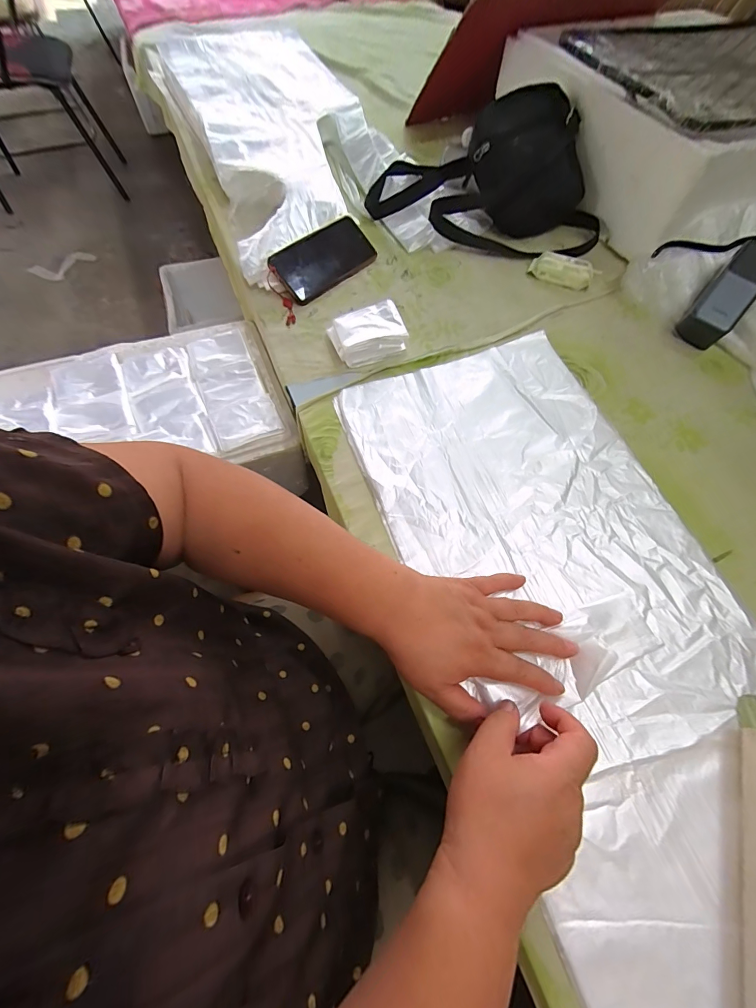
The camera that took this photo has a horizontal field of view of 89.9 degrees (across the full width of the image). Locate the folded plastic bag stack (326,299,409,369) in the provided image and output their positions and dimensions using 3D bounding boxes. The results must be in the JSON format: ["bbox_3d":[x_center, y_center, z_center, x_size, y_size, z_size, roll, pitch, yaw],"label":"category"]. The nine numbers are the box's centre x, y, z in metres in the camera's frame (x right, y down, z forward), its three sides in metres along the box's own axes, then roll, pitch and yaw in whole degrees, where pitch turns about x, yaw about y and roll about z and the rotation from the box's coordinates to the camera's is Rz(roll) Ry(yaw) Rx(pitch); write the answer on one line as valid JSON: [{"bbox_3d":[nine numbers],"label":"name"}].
[{"bbox_3d":[-0.014,-0.228,0.509,0.093,0.033,0.070,-16,66,-9],"label":"folded plastic bag stack"}]

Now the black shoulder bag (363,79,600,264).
[{"bbox_3d":[0.180,-0.528,0.603,0.380,0.127,0.194,19,65,8],"label":"black shoulder bag"}]

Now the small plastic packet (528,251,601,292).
[{"bbox_3d":[0.285,-0.360,0.583,0.097,0.022,0.038,21,65,8],"label":"small plastic packet"}]

